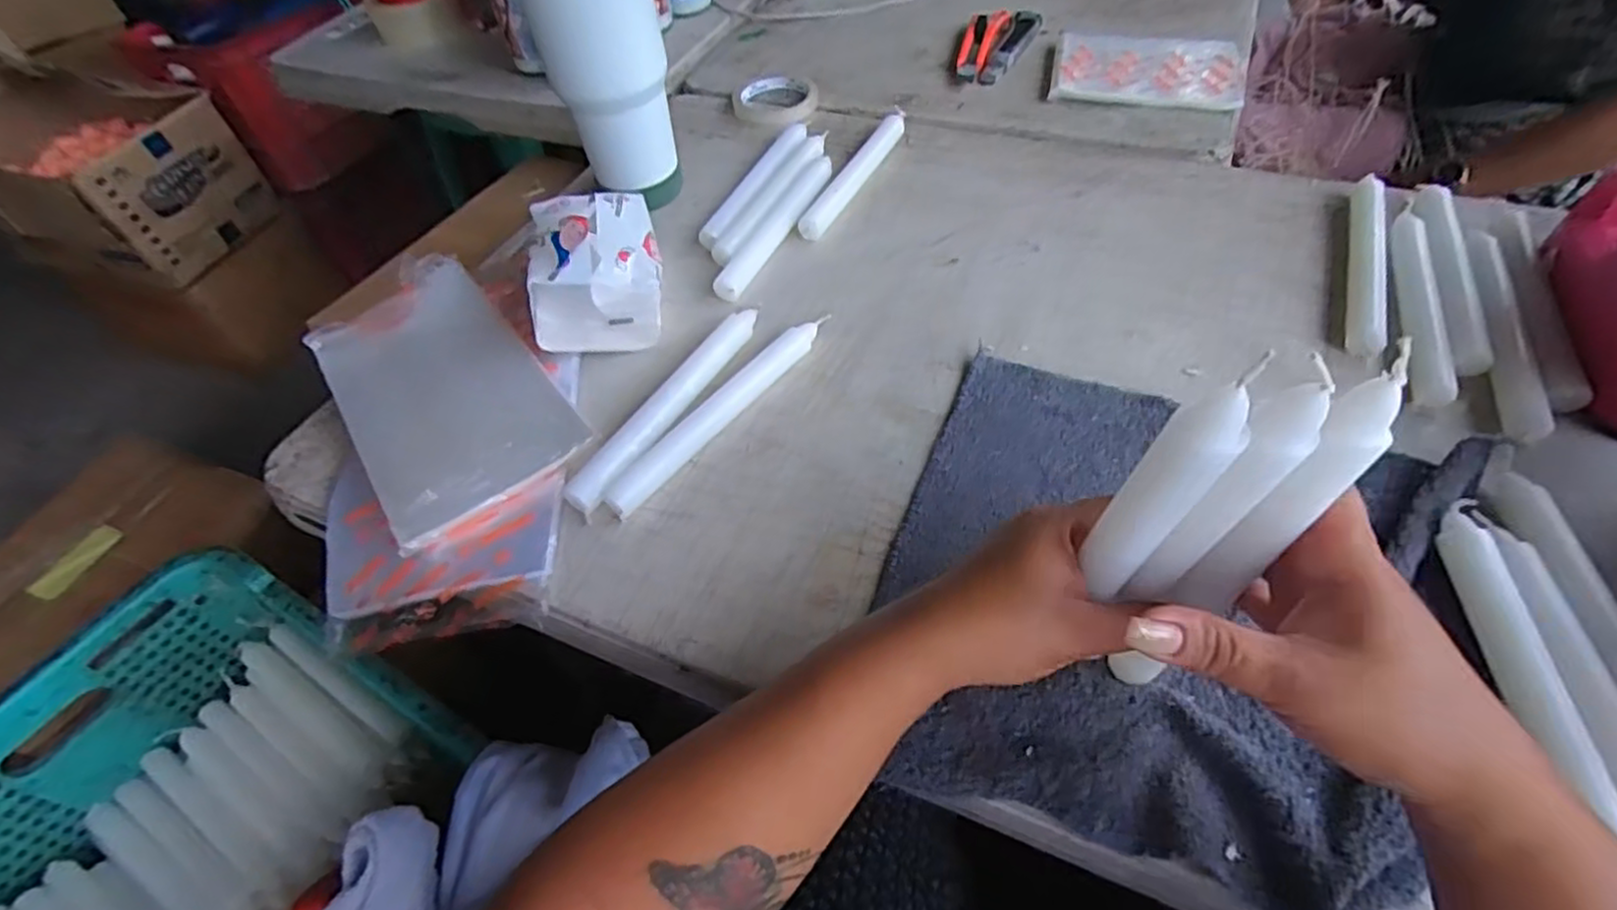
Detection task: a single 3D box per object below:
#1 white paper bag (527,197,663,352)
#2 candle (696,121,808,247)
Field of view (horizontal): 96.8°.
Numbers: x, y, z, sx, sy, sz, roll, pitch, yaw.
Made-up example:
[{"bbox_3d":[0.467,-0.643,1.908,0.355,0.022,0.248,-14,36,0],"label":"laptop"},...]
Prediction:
[{"bbox_3d":[-0.160,-0.144,0.545,0.091,0.071,0.110,-13,51,-3],"label":"white paper bag"},{"bbox_3d":[-0.044,-0.255,0.669,0.026,0.019,0.210,15,55,18],"label":"candle"}]

